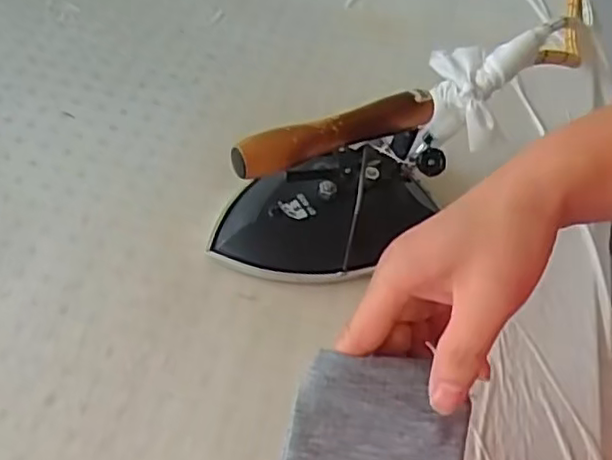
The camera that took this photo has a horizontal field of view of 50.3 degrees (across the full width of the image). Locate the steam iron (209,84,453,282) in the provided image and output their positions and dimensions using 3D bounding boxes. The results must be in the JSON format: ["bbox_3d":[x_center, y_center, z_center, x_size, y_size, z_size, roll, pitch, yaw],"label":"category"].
[{"bbox_3d":[0.025,-0.032,0.527,0.199,0.120,0.103,-12,53,-14],"label":"steam iron"}]

